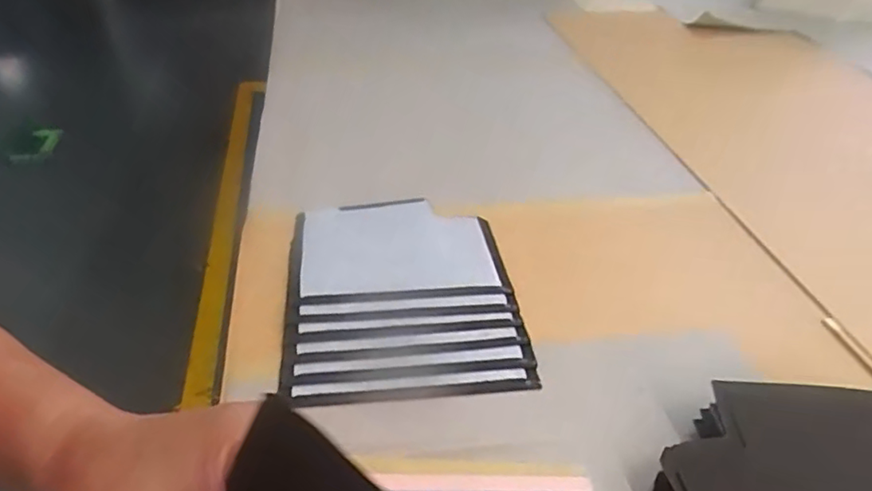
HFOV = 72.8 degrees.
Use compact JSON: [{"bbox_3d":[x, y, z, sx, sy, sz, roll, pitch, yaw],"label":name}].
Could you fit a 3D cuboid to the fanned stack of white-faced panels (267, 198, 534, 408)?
[{"bbox_3d":[-0.028,0.030,0.466,0.174,0.019,0.208,-1,39,-6],"label":"fanned stack of white-faced panels"}]

